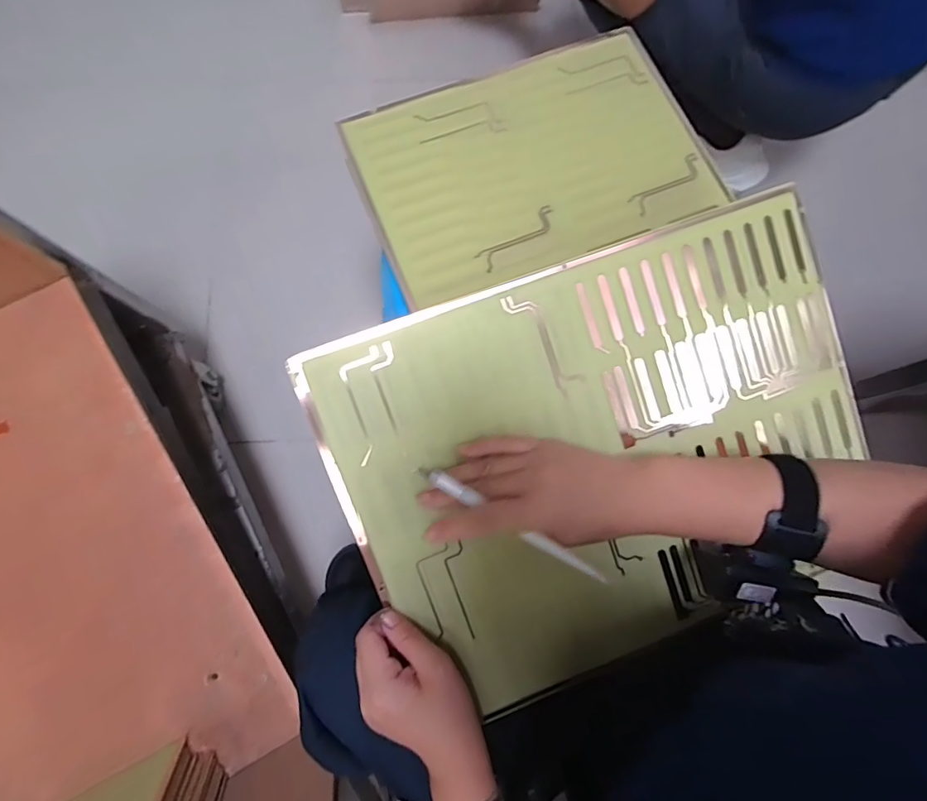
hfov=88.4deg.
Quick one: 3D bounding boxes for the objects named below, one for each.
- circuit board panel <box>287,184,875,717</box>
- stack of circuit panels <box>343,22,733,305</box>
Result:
[{"bbox_3d":[0.123,0.047,0.386,0.422,0.010,0.320,-21,98,-6],"label":"circuit board panel"},{"bbox_3d":[0.064,-0.234,0.464,0.325,0.016,0.218,-21,78,-6],"label":"stack of circuit panels"}]

